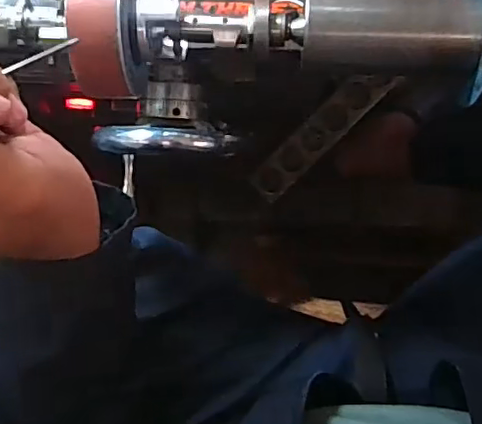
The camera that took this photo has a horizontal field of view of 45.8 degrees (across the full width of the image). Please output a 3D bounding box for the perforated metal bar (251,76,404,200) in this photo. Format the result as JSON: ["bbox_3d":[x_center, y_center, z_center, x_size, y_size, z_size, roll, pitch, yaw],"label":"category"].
[{"bbox_3d":[0.120,-0.117,0.855,0.060,0.012,0.256,40,107,-17],"label":"perforated metal bar"}]

